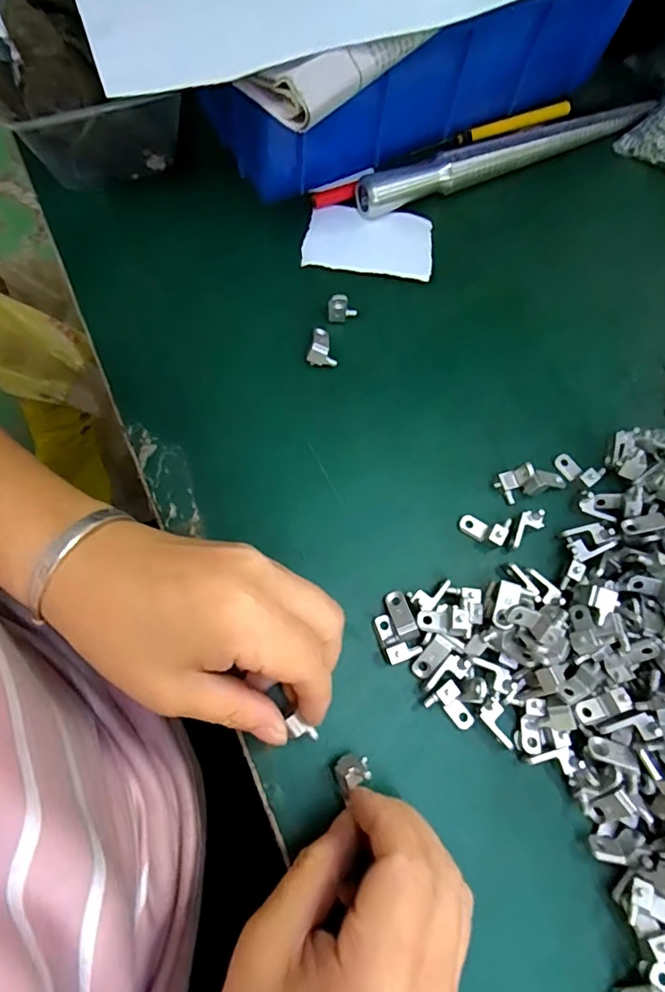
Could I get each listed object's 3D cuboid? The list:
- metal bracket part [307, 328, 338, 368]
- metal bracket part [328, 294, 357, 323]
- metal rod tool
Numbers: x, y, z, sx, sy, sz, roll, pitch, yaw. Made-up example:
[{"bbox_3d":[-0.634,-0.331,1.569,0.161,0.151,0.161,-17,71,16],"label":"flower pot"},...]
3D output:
[{"bbox_3d":[-0.004,-0.086,0.304,0.017,0.013,0.023,12,71,1],"label":"metal bracket part"},{"bbox_3d":[0.006,-0.109,0.305,0.018,0.023,0.006,-12,73,-7],"label":"metal bracket part"},{"bbox_3d":[0.118,-0.224,0.346,0.217,0.023,0.019,-22,74,-10],"label":"metal rod tool"}]

